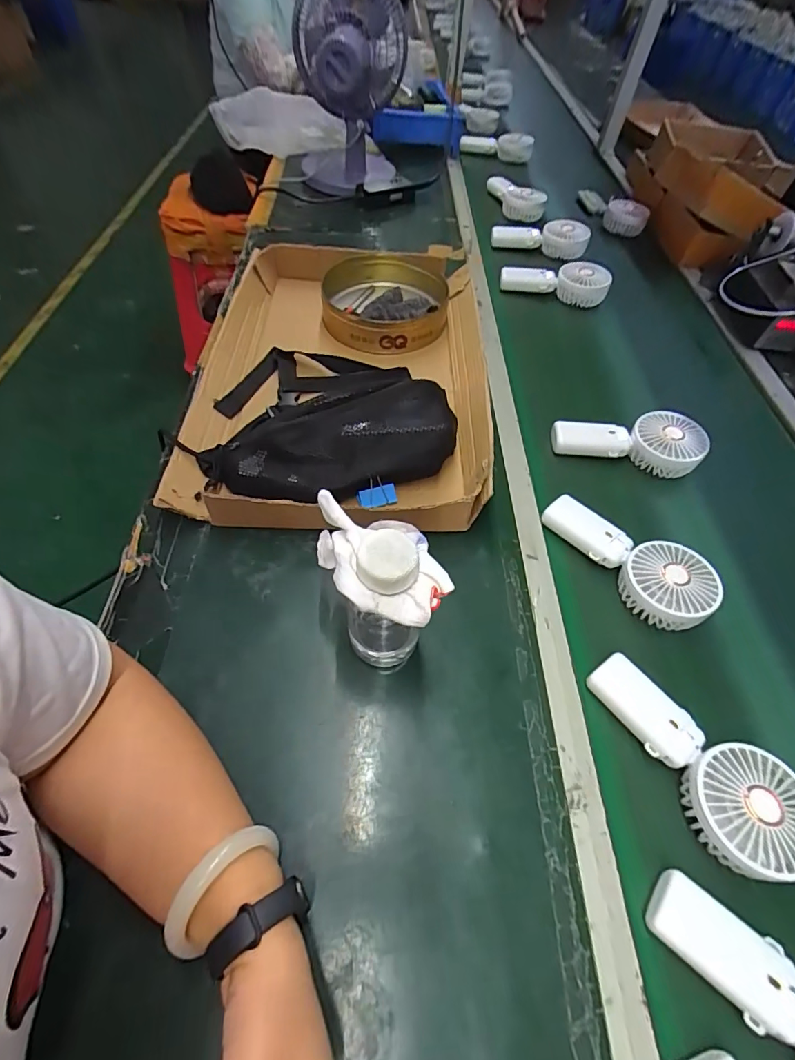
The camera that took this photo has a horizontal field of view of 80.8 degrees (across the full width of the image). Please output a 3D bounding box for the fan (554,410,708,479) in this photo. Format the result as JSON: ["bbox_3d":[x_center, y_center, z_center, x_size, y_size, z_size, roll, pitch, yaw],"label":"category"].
[{"bbox_3d":[0.292,-0.113,0.598,0.179,0.047,0.078,4,54,-4],"label":"fan"}]

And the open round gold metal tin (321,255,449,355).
[{"bbox_3d":[-0.016,-0.348,0.715,0.191,0.049,0.183,3,54,-4],"label":"open round gold metal tin"}]

